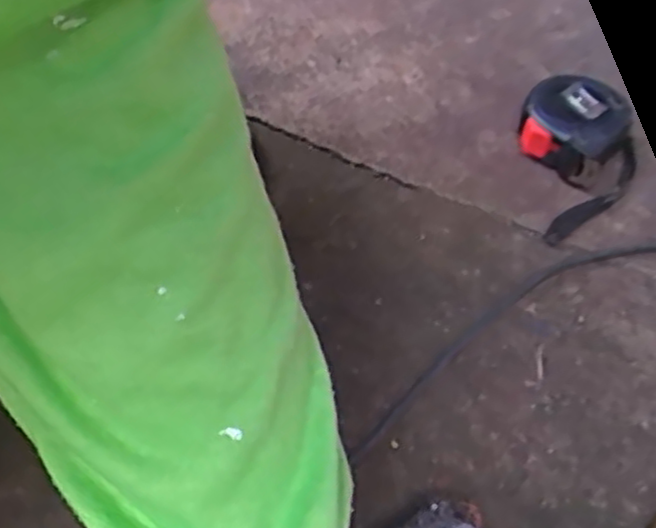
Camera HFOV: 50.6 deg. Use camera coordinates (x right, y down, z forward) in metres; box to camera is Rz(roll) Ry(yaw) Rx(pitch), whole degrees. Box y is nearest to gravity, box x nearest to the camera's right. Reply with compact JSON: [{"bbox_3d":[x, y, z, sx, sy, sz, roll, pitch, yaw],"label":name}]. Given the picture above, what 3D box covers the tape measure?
[{"bbox_3d":[0.174,-0.081,0.503,0.091,0.041,0.128,31,57,17],"label":"tape measure"}]

